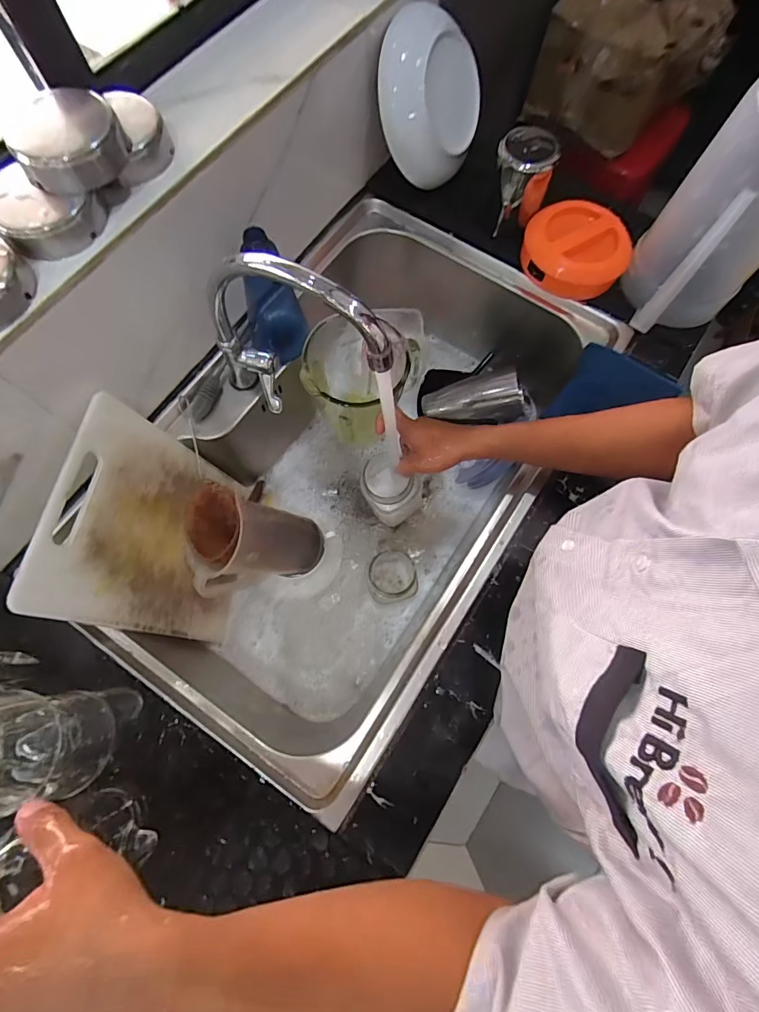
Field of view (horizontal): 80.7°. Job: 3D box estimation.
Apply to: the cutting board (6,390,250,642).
[{"bbox_3d":[-0.286,0.037,0.596,0.017,0.296,0.249,1,71,22],"label":"cutting board"}]

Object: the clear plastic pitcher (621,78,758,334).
[{"bbox_3d":[0.452,-0.374,0.582,0.146,0.229,0.205,40,76,11],"label":"clear plastic pitcher"}]

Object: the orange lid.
[{"bbox_3d":[0.294,-0.386,0.667,0.152,0.039,0.138,17,73,4],"label":"orange lid"}]

